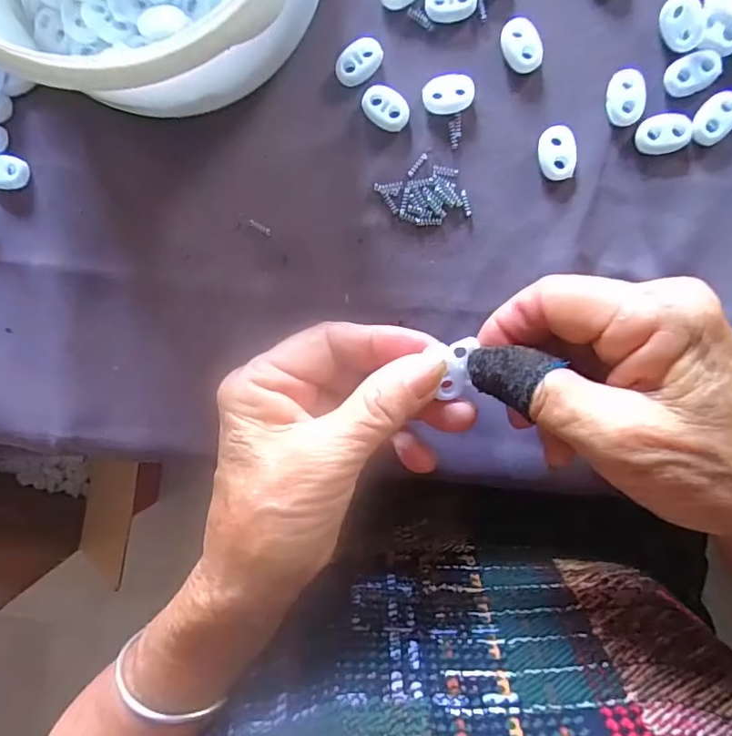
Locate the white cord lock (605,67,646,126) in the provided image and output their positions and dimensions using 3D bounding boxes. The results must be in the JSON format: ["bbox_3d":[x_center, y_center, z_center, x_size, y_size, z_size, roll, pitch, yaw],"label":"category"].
[{"bbox_3d":[0.112,-0.117,0.225,0.015,0.004,0.023,-2,95,5],"label":"white cord lock"}]

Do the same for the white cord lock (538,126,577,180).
[{"bbox_3d":[0.084,-0.094,0.230,0.015,0.004,0.023,-3,95,5],"label":"white cord lock"}]

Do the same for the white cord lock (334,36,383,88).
[{"bbox_3d":[-0.003,-0.138,0.234,0.023,0.005,0.015,-31,92,6],"label":"white cord lock"}]

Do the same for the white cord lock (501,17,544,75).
[{"bbox_3d":[0.068,-0.141,0.228,0.015,0.004,0.022,-23,93,6],"label":"white cord lock"}]

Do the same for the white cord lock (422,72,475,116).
[{"bbox_3d":[0.037,-0.122,0.232,0.022,0.004,0.016,-11,94,5],"label":"white cord lock"}]

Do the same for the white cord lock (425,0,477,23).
[{"bbox_3d":[0.037,-0.161,0.228,0.022,0.004,0.016,-4,95,5],"label":"white cord lock"}]

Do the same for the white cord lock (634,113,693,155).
[{"bbox_3d":[0.128,-0.101,0.225,0.022,0.004,0.016,-11,94,5],"label":"white cord lock"}]

